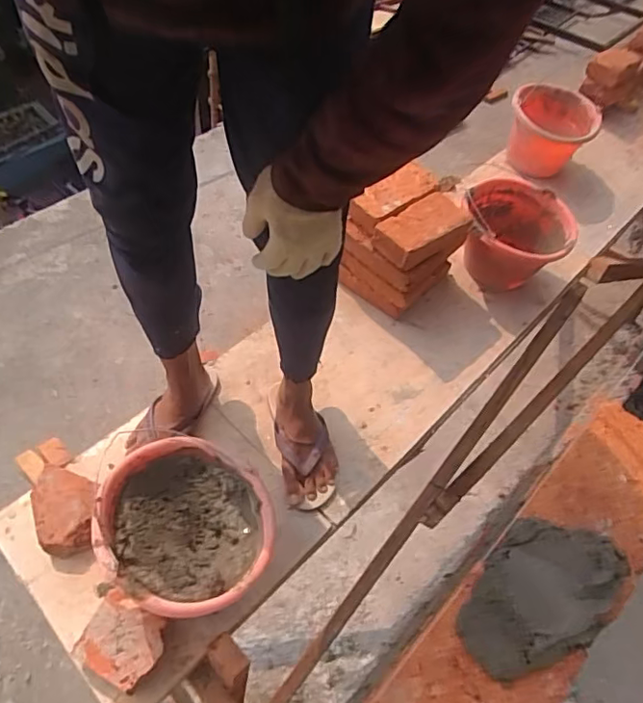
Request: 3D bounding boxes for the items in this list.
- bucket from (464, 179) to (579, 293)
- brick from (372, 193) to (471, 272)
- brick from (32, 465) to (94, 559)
[{"bbox_3d":[0.430,-0.263,1.254,0.219,0.182,0.208,1,53,-2],"label":"bucket"},{"bbox_3d":[0.204,-0.246,1.094,0.197,0.060,0.104,-29,59,-22],"label":"brick"},{"bbox_3d":[-0.411,0.253,0.874,0.095,0.059,0.137,-8,54,-9],"label":"brick"}]

